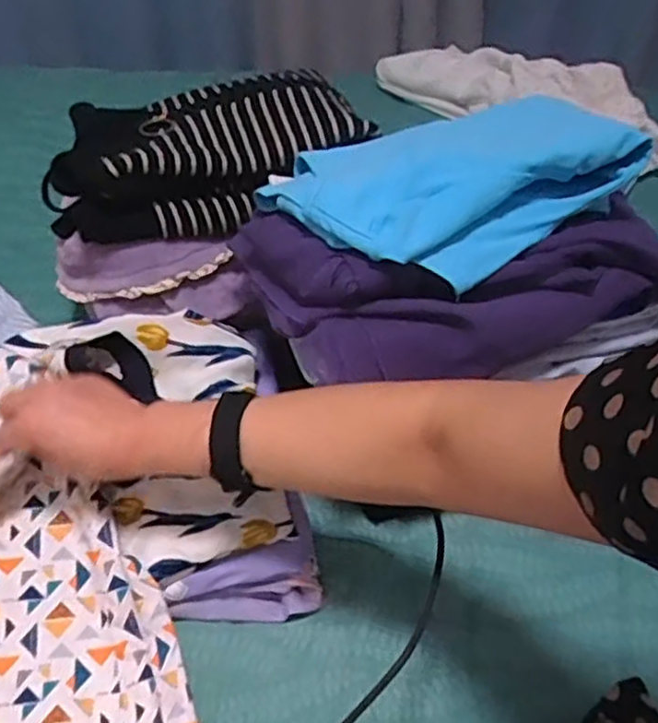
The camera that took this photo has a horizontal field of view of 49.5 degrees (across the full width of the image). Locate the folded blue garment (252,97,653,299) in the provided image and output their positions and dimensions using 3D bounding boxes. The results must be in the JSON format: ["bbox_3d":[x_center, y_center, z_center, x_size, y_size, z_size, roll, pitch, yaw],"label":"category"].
[{"bbox_3d":[0.095,-0.162,0.582,0.258,0.063,0.201,-25,50,-25],"label":"folded blue garment"}]

